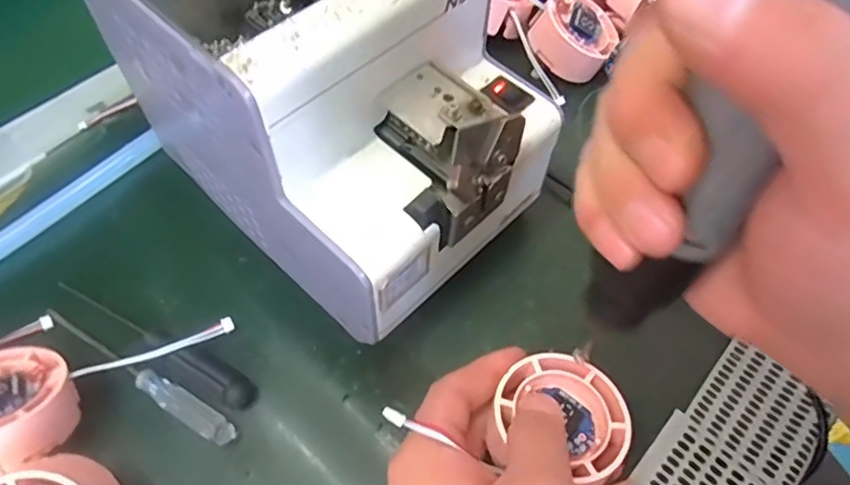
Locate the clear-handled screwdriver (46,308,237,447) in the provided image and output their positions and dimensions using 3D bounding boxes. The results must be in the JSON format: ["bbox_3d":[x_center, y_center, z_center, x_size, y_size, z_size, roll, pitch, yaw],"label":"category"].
[{"bbox_3d":[-0.138,0.061,0.278,0.118,0.011,0.011,26,61,14],"label":"clear-handled screwdriver"}]

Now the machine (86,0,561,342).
[{"bbox_3d":[-0.037,-0.067,0.276,0.118,0.142,0.170,-40,67,-22],"label":"machine"}]

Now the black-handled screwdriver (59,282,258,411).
[{"bbox_3d":[-0.132,0.044,0.286,0.120,0.012,0.015,28,62,15],"label":"black-handled screwdriver"}]

